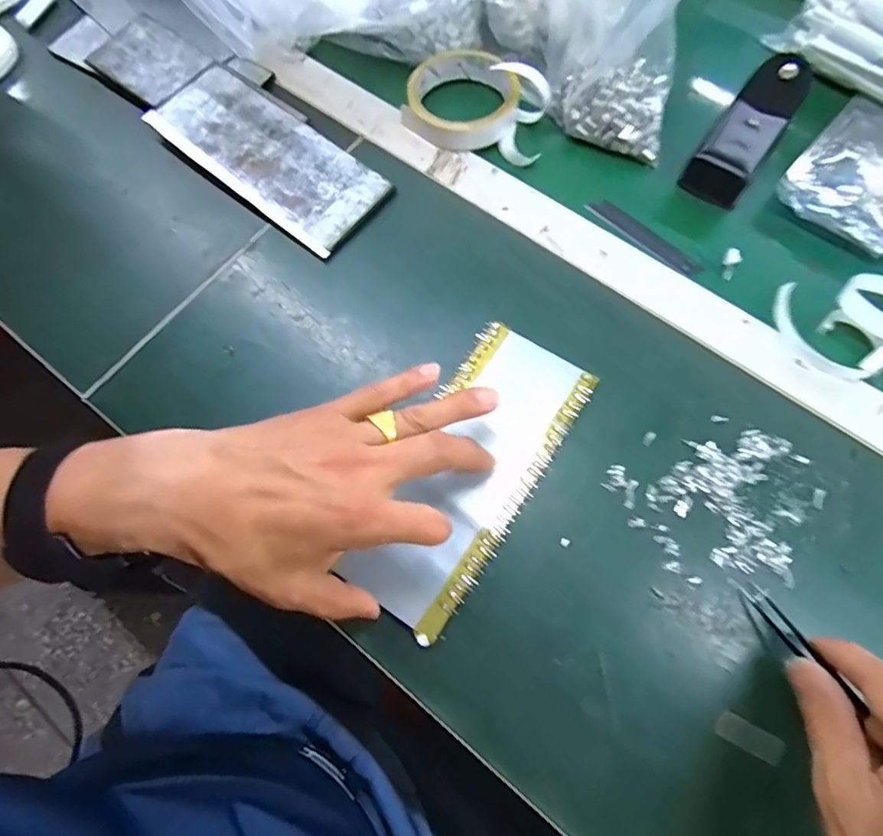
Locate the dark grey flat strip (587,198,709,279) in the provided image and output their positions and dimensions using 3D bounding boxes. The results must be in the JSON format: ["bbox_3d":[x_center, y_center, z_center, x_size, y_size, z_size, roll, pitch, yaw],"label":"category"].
[{"bbox_3d":[0.157,-0.140,0.416,0.098,0.004,0.020,41,76,15],"label":"dark grey flat strip"}]

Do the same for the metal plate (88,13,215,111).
[{"bbox_3d":[-0.257,-0.315,0.472,0.103,0.007,0.070,37,72,11],"label":"metal plate"}]

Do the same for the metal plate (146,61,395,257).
[{"bbox_3d":[-0.140,-0.214,0.436,0.201,0.009,0.087,39,76,8],"label":"metal plate"}]

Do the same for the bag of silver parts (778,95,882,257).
[{"bbox_3d":[0.345,-0.178,0.411,0.129,0.016,0.135,40,76,15],"label":"bag of silver parts"}]

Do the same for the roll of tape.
[{"bbox_3d":[0.019,-0.266,0.444,0.090,0.026,0.092,12,71,7],"label":"roll of tape"}]

